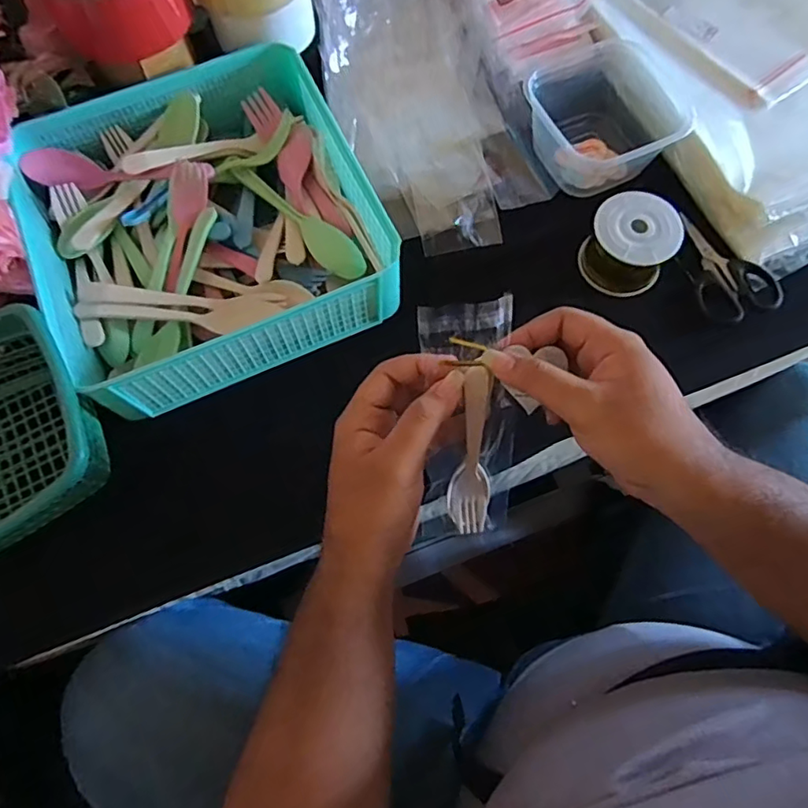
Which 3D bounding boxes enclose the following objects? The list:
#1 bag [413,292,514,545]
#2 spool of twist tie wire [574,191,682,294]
[{"bbox_3d":[0.042,0.020,0.383,0.064,0.197,0.023,-7,40,-2],"label":"bag"},{"bbox_3d":[0.181,-0.125,0.463,0.066,0.056,0.067,0,69,1],"label":"spool of twist tie wire"}]

